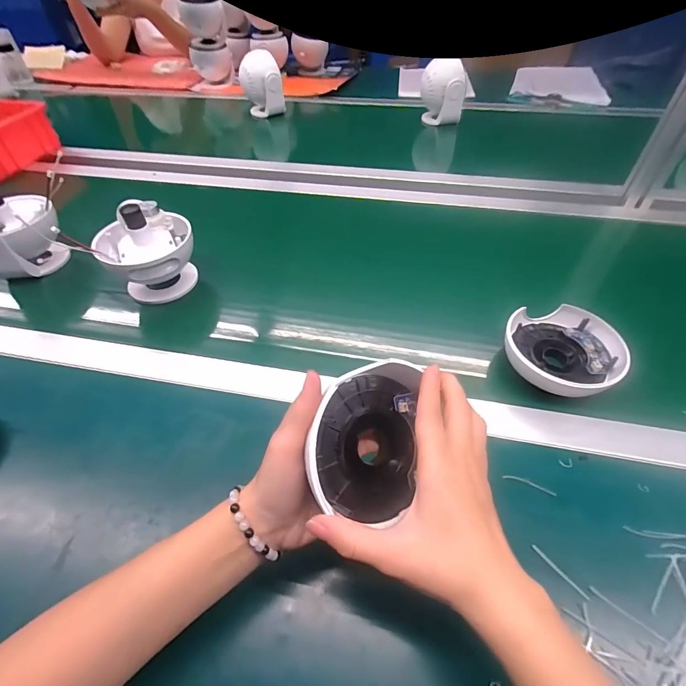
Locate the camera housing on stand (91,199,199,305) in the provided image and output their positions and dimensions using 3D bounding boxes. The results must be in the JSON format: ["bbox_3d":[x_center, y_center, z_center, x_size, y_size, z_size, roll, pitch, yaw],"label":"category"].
[{"bbox_3d":[-0.253,-0.120,0.495,0.109,0.117,0.098,-16,50,-12],"label":"camera housing on stand"}]

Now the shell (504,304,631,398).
[{"bbox_3d":[0.241,0.006,0.415,0.115,0.036,0.099,27,58,22],"label":"shell"}]

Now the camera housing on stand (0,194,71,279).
[{"bbox_3d":[-0.458,-0.154,0.528,0.106,0.104,0.110,34,57,27],"label":"camera housing on stand"}]

